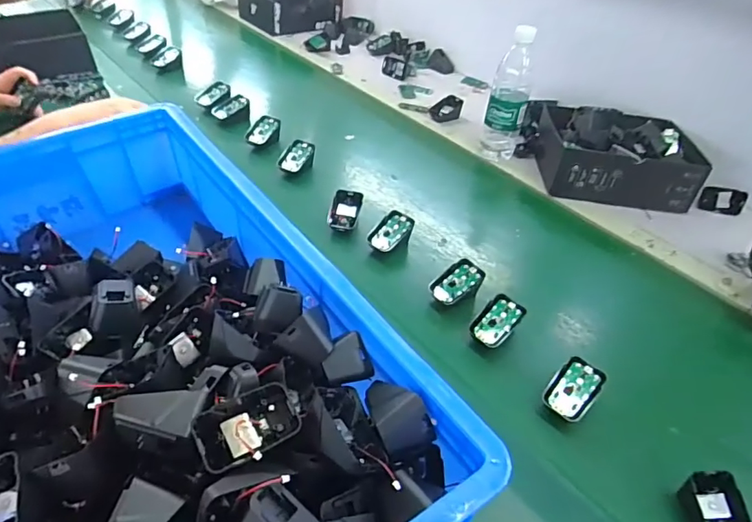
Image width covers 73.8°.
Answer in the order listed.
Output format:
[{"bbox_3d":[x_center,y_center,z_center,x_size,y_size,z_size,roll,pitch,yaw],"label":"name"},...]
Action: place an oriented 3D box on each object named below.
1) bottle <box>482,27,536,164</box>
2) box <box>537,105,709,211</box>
[{"bbox_3d":[0.235,-0.287,0.882,0.068,0.218,0.056,16,42,12],"label":"bottle"},{"bbox_3d":[0.427,-0.190,0.886,0.254,0.091,0.206,5,41,-1],"label":"box"}]

